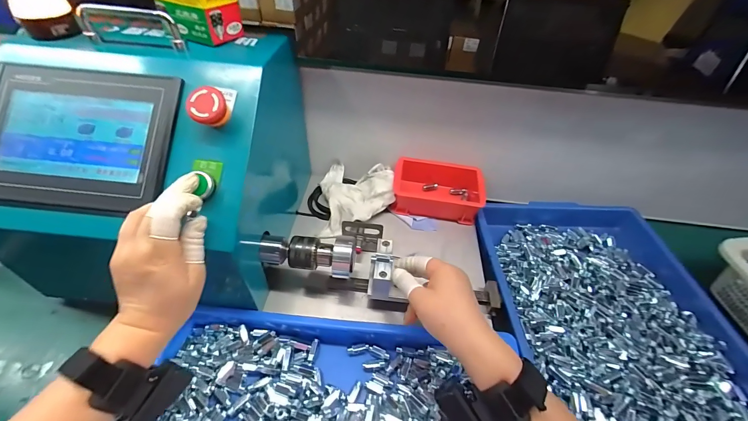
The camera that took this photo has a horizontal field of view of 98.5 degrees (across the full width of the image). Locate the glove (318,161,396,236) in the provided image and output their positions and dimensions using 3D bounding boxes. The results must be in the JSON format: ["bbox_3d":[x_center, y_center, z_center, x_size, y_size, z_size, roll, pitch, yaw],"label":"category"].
[{"bbox_3d":[-0.028,-0.033,0.555,0.120,0.047,0.152,0,46,-4],"label":"glove"}]

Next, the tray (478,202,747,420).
[{"bbox_3d":[0.331,0.154,0.436,0.316,0.043,0.435,2,46,-2],"label":"tray"}]

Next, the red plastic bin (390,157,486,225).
[{"bbox_3d":[0.111,-0.042,0.570,0.148,0.055,0.108,9,46,4],"label":"red plastic bin"}]

